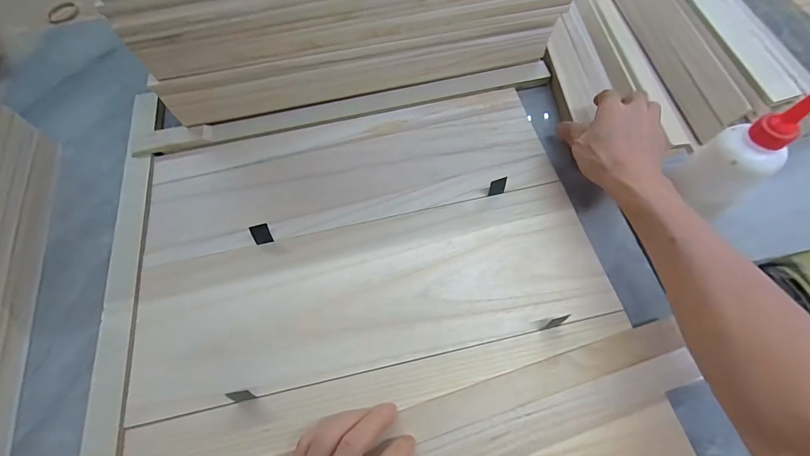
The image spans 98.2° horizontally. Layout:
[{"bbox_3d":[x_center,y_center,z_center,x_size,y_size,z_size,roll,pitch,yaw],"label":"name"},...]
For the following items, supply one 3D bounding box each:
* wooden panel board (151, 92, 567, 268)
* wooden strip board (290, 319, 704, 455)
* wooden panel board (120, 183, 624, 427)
[{"bbox_3d":[-0.068,-0.075,0.420,0.461,0.015,0.151,-12,63,-4],"label":"wooden panel board"},{"bbox_3d":[0.039,0.174,0.299,0.443,0.011,0.055,-17,63,-5],"label":"wooden strip board"},{"bbox_3d":[-0.034,0.062,0.356,0.460,0.007,0.148,-12,63,-4],"label":"wooden panel board"}]

